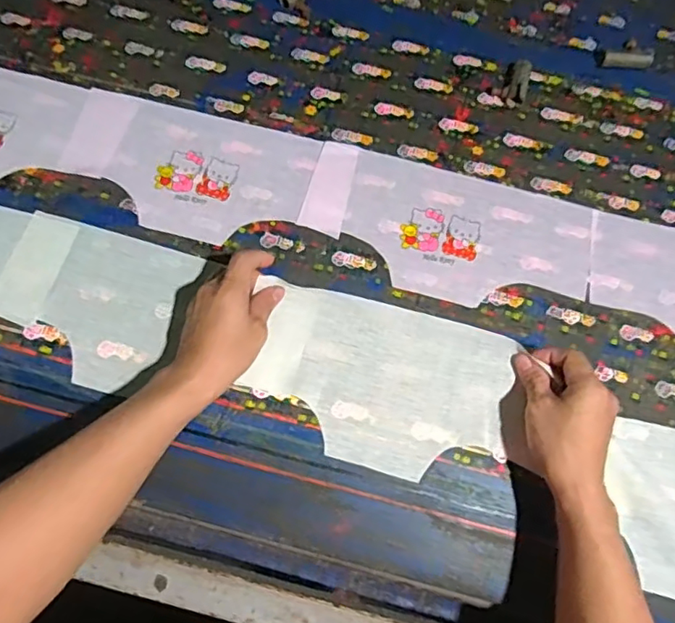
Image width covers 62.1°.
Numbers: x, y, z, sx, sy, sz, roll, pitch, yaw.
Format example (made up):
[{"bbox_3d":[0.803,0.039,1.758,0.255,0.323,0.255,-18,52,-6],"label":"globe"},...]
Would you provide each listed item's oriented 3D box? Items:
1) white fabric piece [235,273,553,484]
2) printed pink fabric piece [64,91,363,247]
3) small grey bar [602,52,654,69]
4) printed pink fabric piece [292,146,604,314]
[{"bbox_3d":[0.051,0.070,0.525,0.249,0.030,0.147,15,67,4],"label":"white fabric piece"},{"bbox_3d":[-0.143,-0.146,0.603,0.305,0.008,0.152,12,67,3],"label":"printed pink fabric piece"},{"bbox_3d":[0.354,-0.305,0.684,0.062,0.016,0.017,1,69,-4],"label":"small grey bar"},{"bbox_3d":[0.117,-0.084,0.597,0.306,0.006,0.154,16,65,3],"label":"printed pink fabric piece"}]

